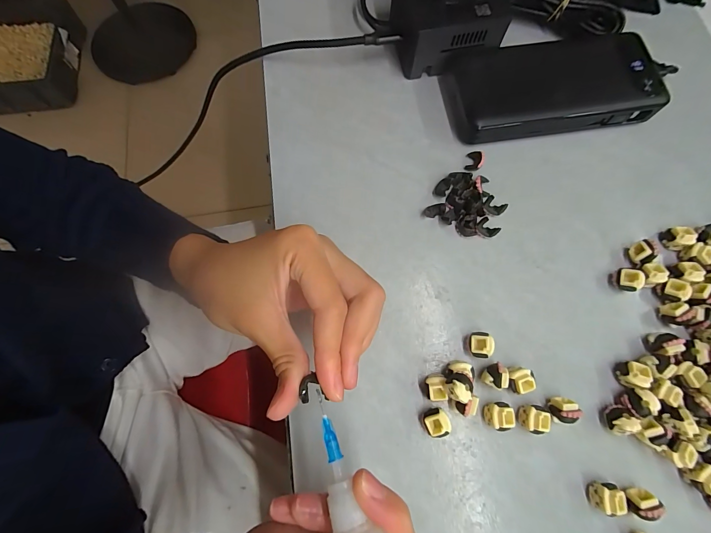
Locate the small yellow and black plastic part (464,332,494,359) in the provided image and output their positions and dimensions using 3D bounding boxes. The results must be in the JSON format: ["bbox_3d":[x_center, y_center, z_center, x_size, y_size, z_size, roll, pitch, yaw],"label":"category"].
[{"bbox_3d":[0.081,0.052,0.215,0.015,0.013,0.015,7,73,2],"label":"small yellow and black plastic part"}]

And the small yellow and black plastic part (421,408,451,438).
[{"bbox_3d":[0.049,0.096,0.202,0.015,0.014,0.016,-18,74,-5],"label":"small yellow and black plastic part"}]

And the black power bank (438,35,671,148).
[{"bbox_3d":[0.151,-0.141,0.262,0.159,0.032,0.072,-7,73,-2],"label":"black power bank"}]

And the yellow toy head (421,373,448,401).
[{"bbox_3d":[0.049,0.077,0.208,0.013,0.015,0.016,-8,73,-2],"label":"yellow toy head"}]

